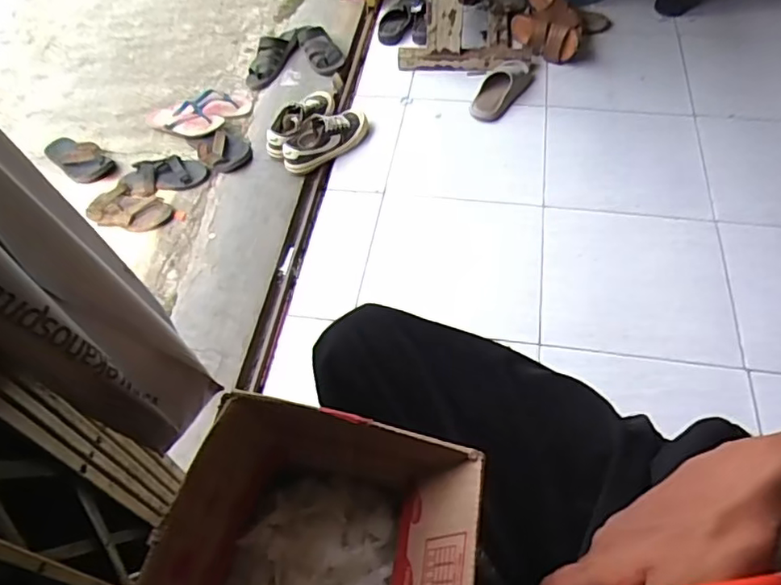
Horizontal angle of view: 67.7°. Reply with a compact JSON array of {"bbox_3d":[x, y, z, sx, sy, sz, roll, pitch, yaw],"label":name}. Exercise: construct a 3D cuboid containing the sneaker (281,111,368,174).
[{"bbox_3d":[-0.164,-0.406,1.511,0.269,0.087,0.107,-33,59,-18],"label":"sneaker"}]

